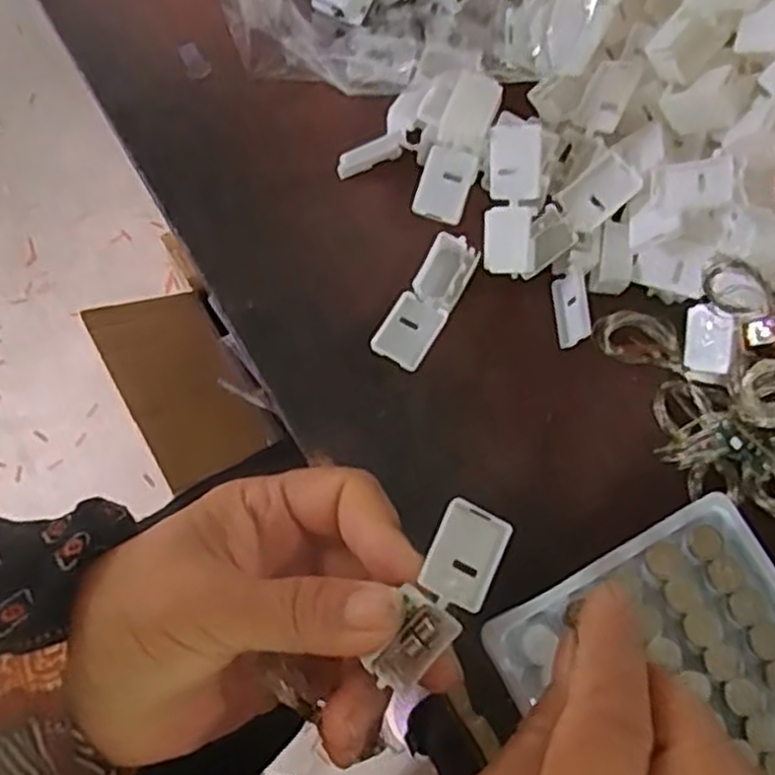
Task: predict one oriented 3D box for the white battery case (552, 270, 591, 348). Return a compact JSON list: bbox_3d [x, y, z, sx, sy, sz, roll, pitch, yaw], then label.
[{"bbox_3d":[0.071,-0.030,0.291,0.012,0.012,0.027,-4,76,1],"label":"white battery case"}]

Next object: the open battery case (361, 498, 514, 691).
[{"bbox_3d":[0.015,0.060,0.216,0.020,0.006,0.054,30,77,9],"label":"open battery case"}]

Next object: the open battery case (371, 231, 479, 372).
[{"bbox_3d":[0.015,-0.033,0.291,0.019,0.013,0.055,27,78,8],"label":"open battery case"}]

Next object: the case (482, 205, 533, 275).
[{"bbox_3d":[0.046,-0.056,0.290,0.018,0.008,0.025,2,103,19],"label":"case"}]

